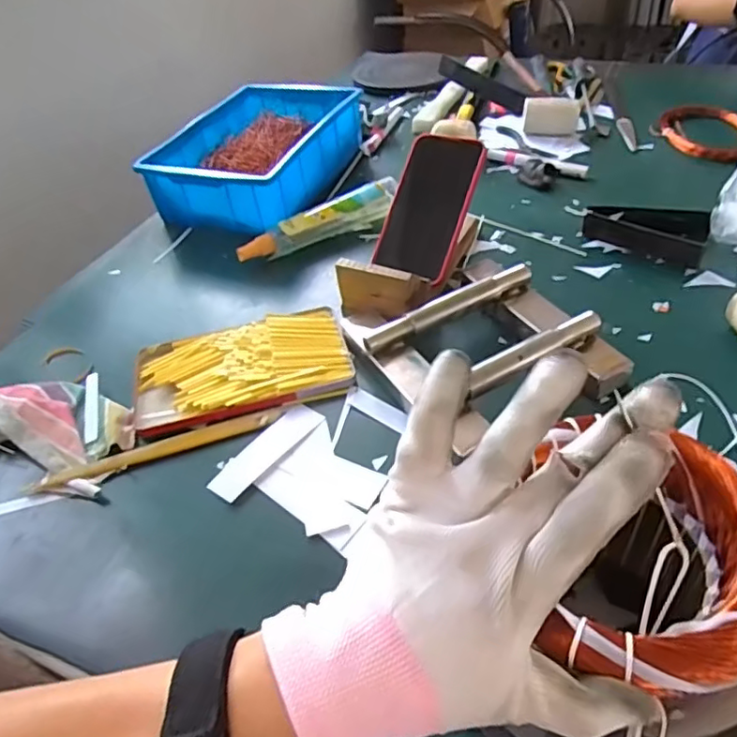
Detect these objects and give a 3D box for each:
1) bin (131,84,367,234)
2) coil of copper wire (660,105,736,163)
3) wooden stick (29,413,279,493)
[{"bbox_3d":[-0.152,-0.297,0.827,0.211,0.076,0.292,9,46,18],"label":"bin"},{"bbox_3d":[0.460,-0.320,0.817,0.128,0.036,0.099,19,50,26],"label":"coil of copper wire"},{"bbox_3d":[-0.179,0.069,0.519,0.211,0.005,0.017,-18,44,-10],"label":"wooden stick"}]

